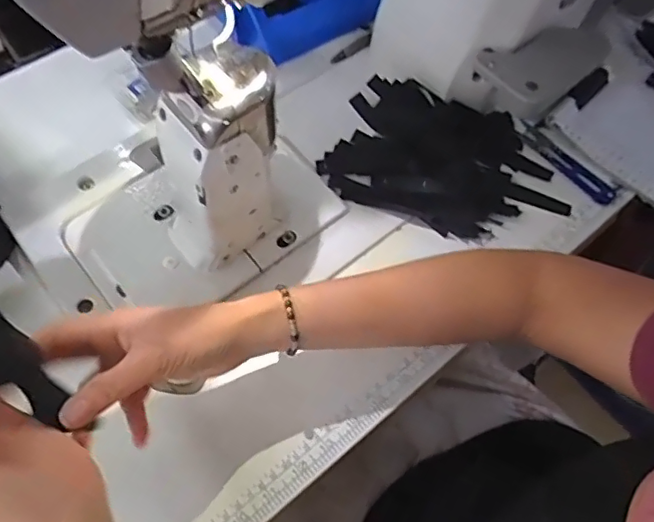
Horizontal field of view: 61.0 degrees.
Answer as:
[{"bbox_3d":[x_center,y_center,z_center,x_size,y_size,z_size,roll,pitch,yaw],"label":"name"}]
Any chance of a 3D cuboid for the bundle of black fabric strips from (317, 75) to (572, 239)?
[{"bbox_3d":[0.111,-0.095,0.523,0.208,0.031,0.137,18,62,11],"label":"bundle of black fabric strips"}]

